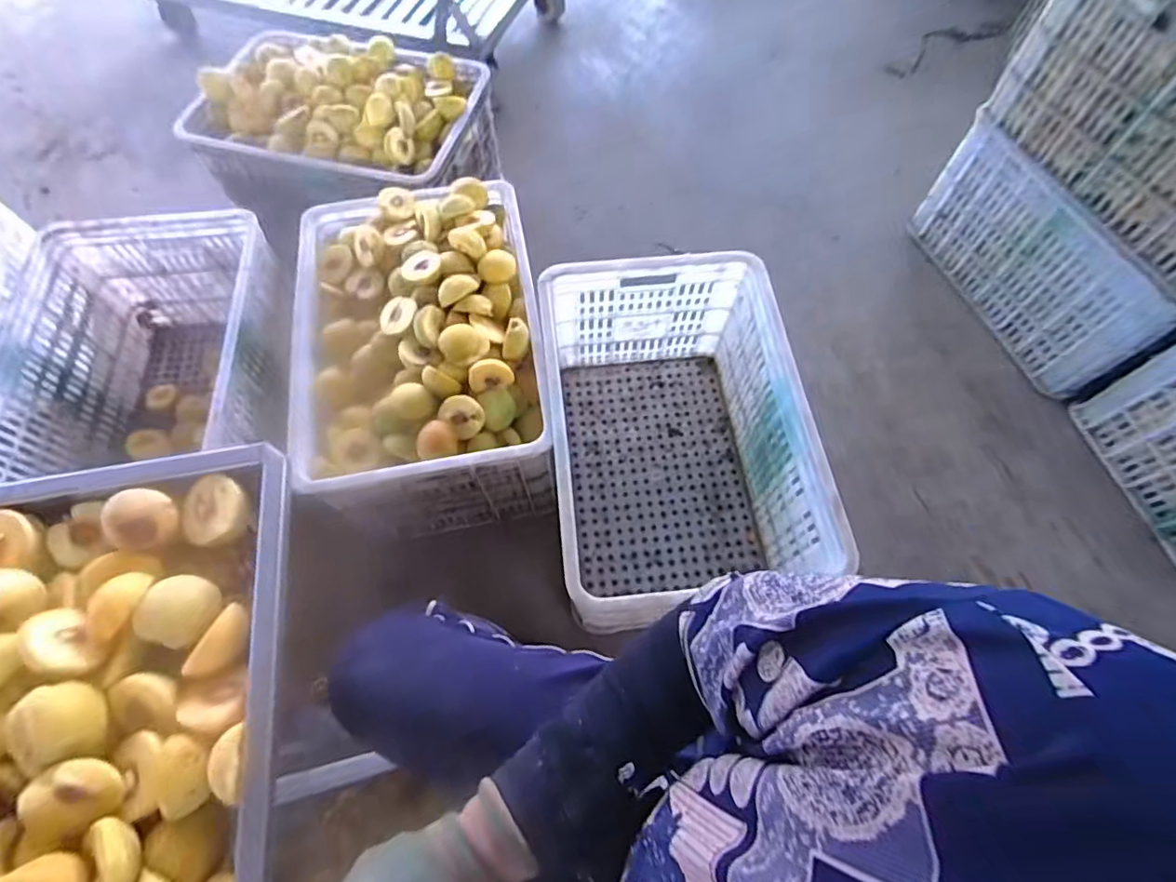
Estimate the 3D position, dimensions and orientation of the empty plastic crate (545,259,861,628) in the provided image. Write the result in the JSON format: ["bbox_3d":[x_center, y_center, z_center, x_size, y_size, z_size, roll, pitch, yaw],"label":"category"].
[{"bbox_3d":[0.125,0.005,0.894,0.355,0.287,0.522,-6,67,-3],"label":"empty plastic crate"}]

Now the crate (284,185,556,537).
[{"bbox_3d":[-0.261,-0.143,0.916,0.356,0.269,0.510,-8,67,-4],"label":"crate"}]

